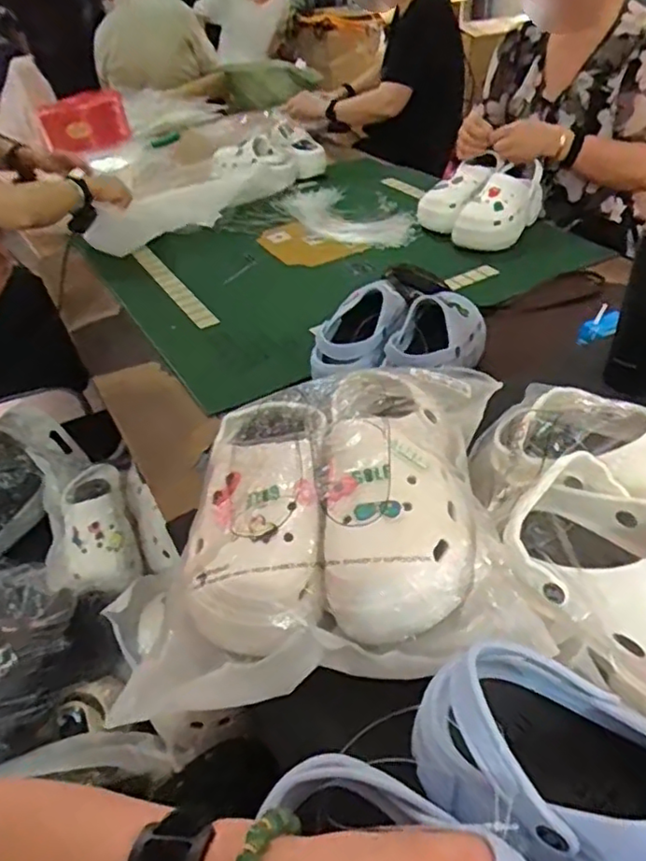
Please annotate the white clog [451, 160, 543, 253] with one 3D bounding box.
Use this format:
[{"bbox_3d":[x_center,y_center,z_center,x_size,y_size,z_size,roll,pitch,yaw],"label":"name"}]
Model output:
[{"bbox_3d":[0.367,-0.453,1.281,0.201,0.119,0.091,-33,46,-29],"label":"white clog"}]

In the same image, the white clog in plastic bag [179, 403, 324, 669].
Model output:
[{"bbox_3d":[-0.055,0.060,0.500,0.109,0.090,0.224,-1,39,6],"label":"white clog in plastic bag"}]

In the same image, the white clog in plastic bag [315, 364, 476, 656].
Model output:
[{"bbox_3d":[0.058,0.042,0.496,0.115,0.080,0.239,-1,51,6],"label":"white clog in plastic bag"}]

